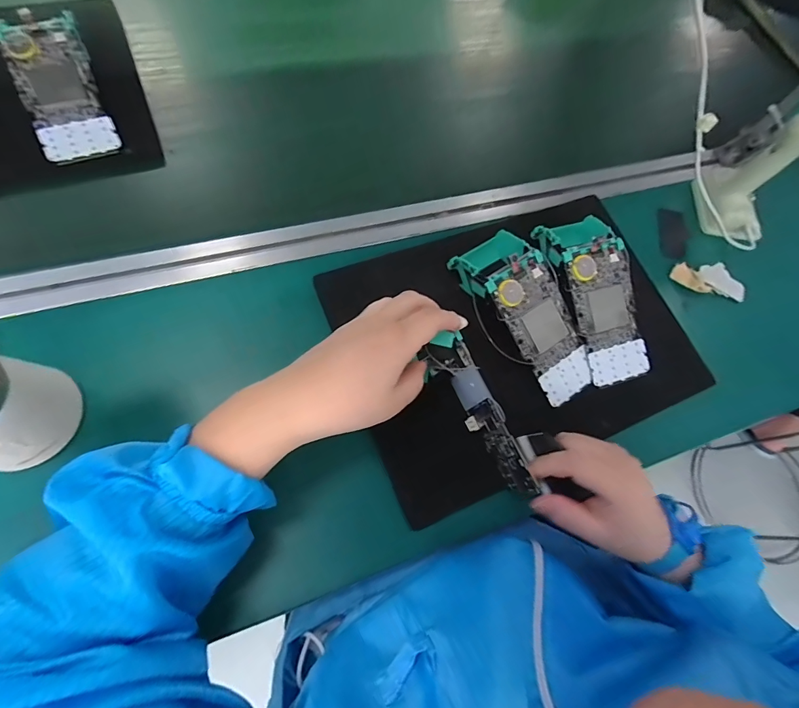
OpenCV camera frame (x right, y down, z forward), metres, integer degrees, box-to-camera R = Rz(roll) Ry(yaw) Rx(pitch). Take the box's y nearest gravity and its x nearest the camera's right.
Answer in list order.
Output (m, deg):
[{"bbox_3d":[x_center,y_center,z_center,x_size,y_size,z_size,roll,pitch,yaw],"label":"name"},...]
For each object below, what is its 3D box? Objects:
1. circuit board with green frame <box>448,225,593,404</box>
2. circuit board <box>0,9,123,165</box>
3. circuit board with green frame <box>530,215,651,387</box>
[{"bbox_3d":[0.127,-0.037,0.397,0.075,0.043,0.173,-34,91,-18],"label":"circuit board with green frame"},{"bbox_3d":[-0.340,-0.265,0.411,0.069,0.012,0.144,-21,96,-18],"label":"circuit board"},{"bbox_3d":[0.196,-0.056,0.418,0.066,0.055,0.169,-14,83,-10],"label":"circuit board with green frame"}]

